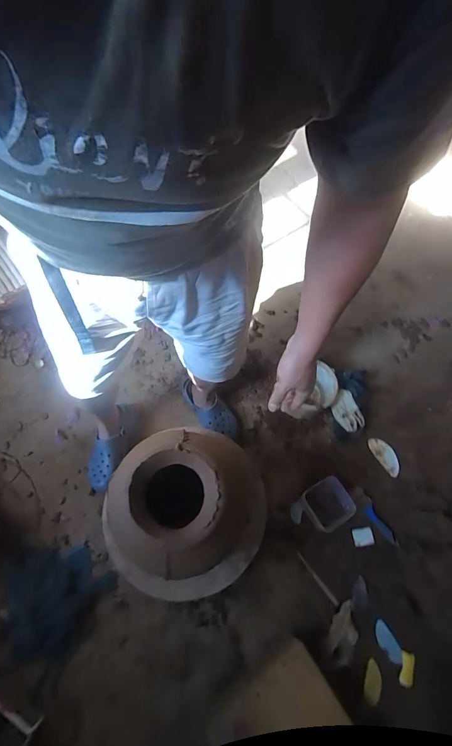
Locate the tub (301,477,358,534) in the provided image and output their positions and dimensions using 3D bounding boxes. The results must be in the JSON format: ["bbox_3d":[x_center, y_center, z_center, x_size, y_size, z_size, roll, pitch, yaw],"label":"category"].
[{"bbox_3d":[0.321,0.416,1.128,0.139,0.081,0.137,-27,71,-13],"label":"tub"}]

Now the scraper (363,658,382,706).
[{"bbox_3d":[0.403,0.851,0.978,0.045,0.007,0.098,17,62,21],"label":"scraper"}]

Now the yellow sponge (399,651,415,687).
[{"bbox_3d":[0.498,0.813,0.978,0.034,0.016,0.077,4,64,28],"label":"yellow sponge"}]

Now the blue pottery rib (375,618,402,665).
[{"bbox_3d":[0.460,0.767,1.015,0.045,0.006,0.104,-33,58,5],"label":"blue pottery rib"}]

